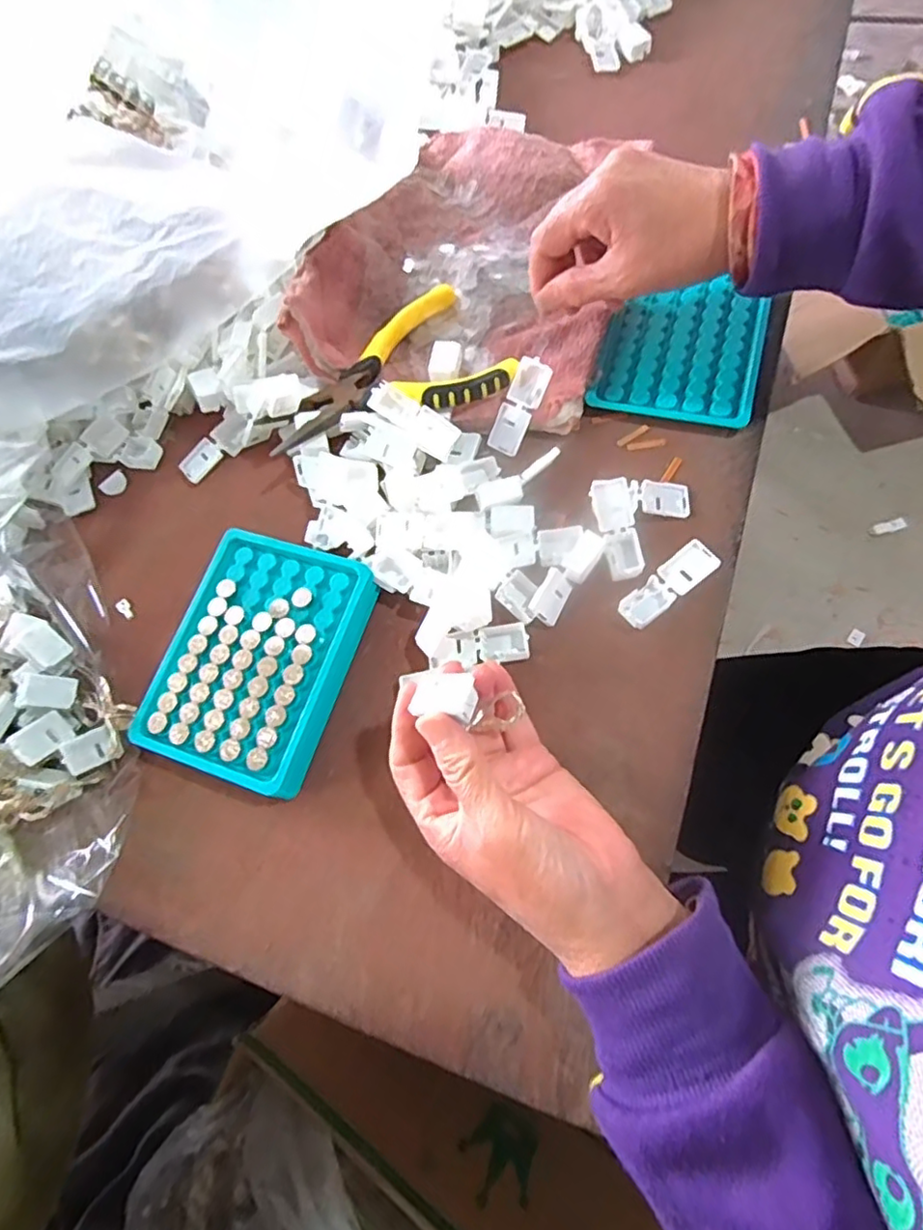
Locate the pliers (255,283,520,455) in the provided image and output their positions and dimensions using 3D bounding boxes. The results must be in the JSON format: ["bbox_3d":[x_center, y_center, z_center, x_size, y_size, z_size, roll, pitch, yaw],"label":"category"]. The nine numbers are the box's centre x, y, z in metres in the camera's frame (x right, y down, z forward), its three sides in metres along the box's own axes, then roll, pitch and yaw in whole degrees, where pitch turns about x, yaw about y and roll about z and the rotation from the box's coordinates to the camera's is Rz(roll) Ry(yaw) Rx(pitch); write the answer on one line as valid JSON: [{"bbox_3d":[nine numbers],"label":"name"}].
[{"bbox_3d":[-0.052,-0.149,0.390,0.149,0.023,0.093,-28,70,-2],"label":"pliers"}]

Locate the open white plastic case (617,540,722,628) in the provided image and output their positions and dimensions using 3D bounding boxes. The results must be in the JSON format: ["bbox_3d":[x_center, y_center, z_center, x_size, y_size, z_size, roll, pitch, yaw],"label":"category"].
[{"bbox_3d":[0.111,-0.016,0.337,0.056,0.005,0.020,-41,76,6],"label":"open white plastic case"}]

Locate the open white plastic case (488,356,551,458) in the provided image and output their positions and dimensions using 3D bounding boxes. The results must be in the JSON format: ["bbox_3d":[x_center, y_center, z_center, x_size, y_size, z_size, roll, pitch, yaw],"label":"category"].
[{"bbox_3d":[0.036,-0.129,0.387,0.022,0.008,0.057,26,104,9],"label":"open white plastic case"}]

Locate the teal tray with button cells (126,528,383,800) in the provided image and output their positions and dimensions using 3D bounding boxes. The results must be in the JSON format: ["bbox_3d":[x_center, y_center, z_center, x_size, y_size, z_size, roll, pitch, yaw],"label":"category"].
[{"bbox_3d":[-0.115,0.022,0.349,0.101,0.020,0.130,18,75,7],"label":"teal tray with button cells"}]

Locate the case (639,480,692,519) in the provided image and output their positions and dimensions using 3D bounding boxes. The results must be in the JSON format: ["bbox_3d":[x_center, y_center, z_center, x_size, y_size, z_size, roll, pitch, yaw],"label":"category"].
[{"bbox_3d":[0.117,-0.066,0.357,0.028,0.005,0.020,6,74,4],"label":"case"}]

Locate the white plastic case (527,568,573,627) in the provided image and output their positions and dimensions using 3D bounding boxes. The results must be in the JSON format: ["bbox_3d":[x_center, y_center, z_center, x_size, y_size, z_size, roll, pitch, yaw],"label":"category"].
[{"bbox_3d":[0.049,-0.010,0.343,0.017,0.010,0.028,26,77,16],"label":"white plastic case"}]

